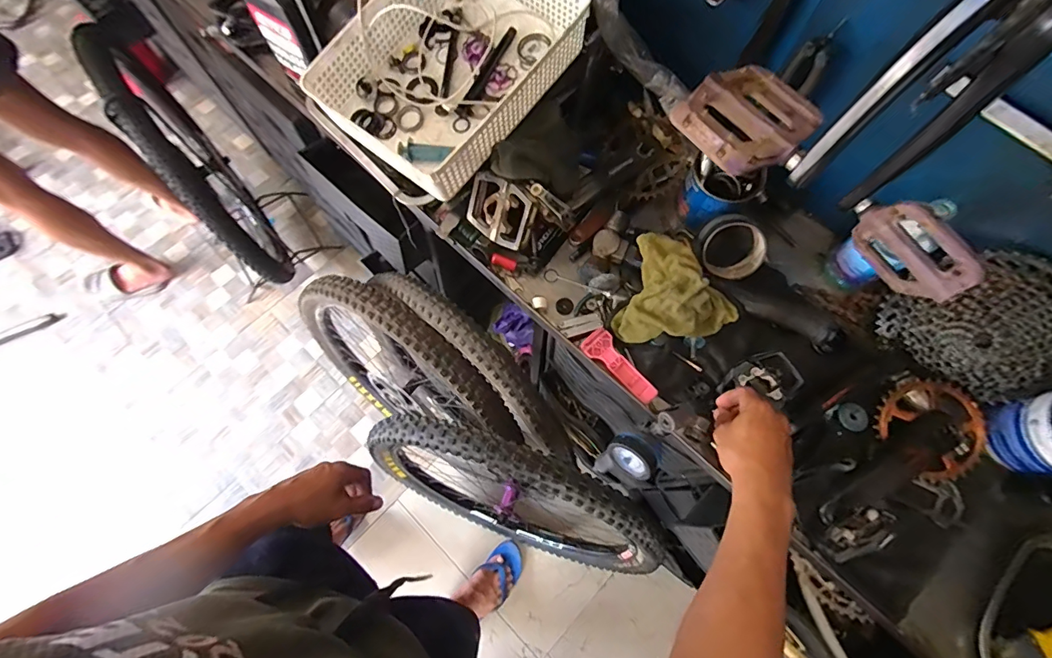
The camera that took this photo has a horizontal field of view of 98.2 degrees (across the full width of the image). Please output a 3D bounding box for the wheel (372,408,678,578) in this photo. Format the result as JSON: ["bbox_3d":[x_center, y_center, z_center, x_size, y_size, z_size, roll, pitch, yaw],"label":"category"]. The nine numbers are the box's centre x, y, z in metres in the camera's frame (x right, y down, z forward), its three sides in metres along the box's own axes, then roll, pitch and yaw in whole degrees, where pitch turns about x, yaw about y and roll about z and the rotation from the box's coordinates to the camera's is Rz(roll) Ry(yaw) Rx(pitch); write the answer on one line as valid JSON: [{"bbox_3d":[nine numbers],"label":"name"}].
[{"bbox_3d":[-0.041,0.388,1.026,0.611,0.633,0.197,20,71,7],"label":"wheel"}]

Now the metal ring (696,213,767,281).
[{"bbox_3d":[0.285,-0.116,0.640,0.089,0.037,0.082,26,108,-2],"label":"metal ring"}]

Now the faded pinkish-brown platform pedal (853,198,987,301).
[{"bbox_3d":[0.334,-0.070,0.401,0.025,0.090,0.104,-39,75,-13],"label":"faded pinkish-brown platform pedal"}]

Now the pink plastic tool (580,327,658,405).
[{"bbox_3d":[0.127,0.052,0.617,0.042,0.015,0.117,-41,75,-13],"label":"pink plastic tool"}]

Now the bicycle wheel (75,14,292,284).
[{"bbox_3d":[-0.878,-0.459,1.205,0.085,0.689,0.734,-37,74,-12],"label":"bicycle wheel"}]

